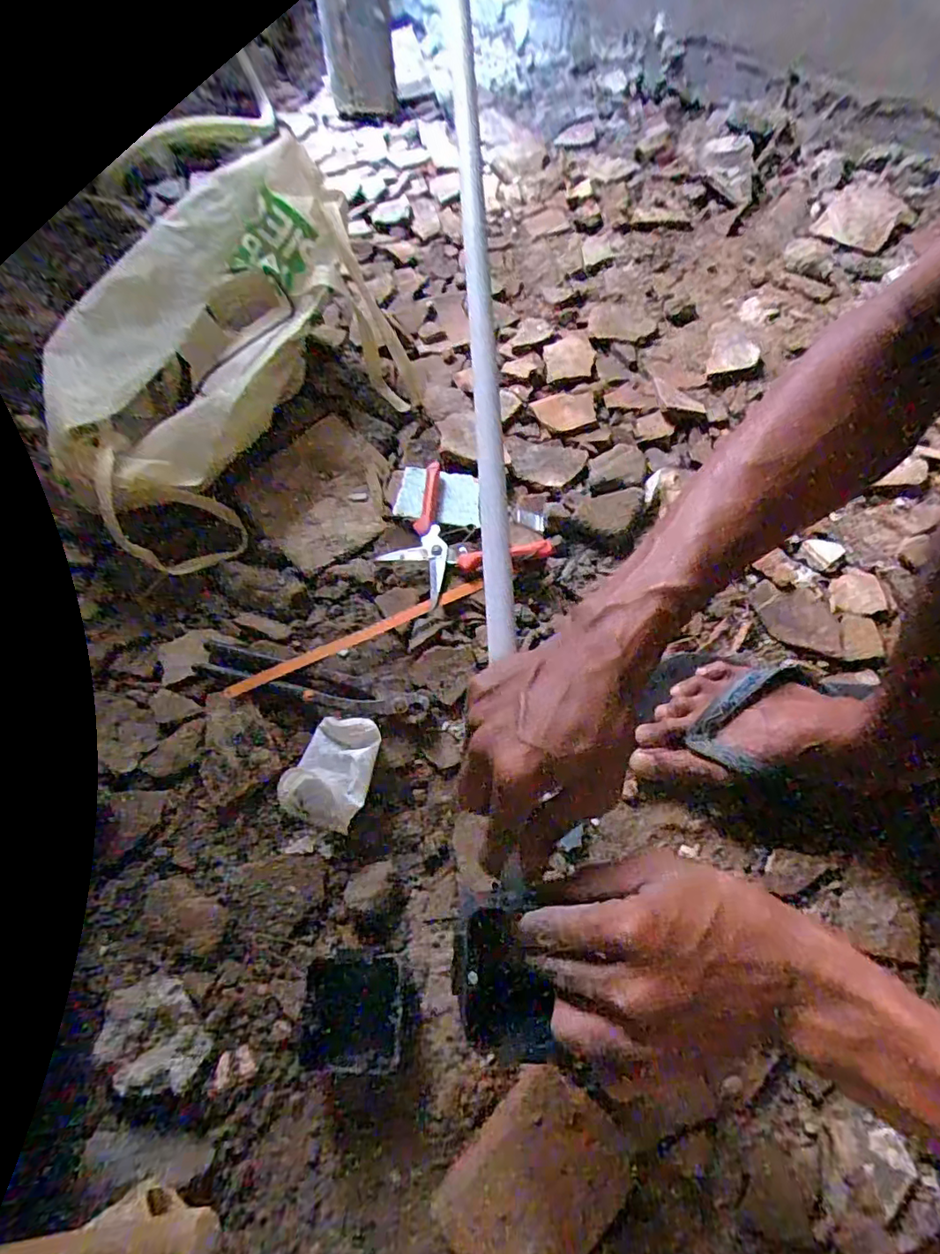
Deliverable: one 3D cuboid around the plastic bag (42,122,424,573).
[{"bbox_3d":[-0.255,-0.290,0.601,0.236,0.193,0.414,36,70,17],"label":"plastic bag"}]

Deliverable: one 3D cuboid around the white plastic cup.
[{"bbox_3d":[-0.115,0.119,0.486,0.071,0.034,0.090,17,66,9],"label":"white plastic cup"}]

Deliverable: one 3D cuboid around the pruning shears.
[{"bbox_3d":[-0.020,-0.088,0.587,0.168,0.022,0.124,39,71,18],"label":"pruning shears"}]

